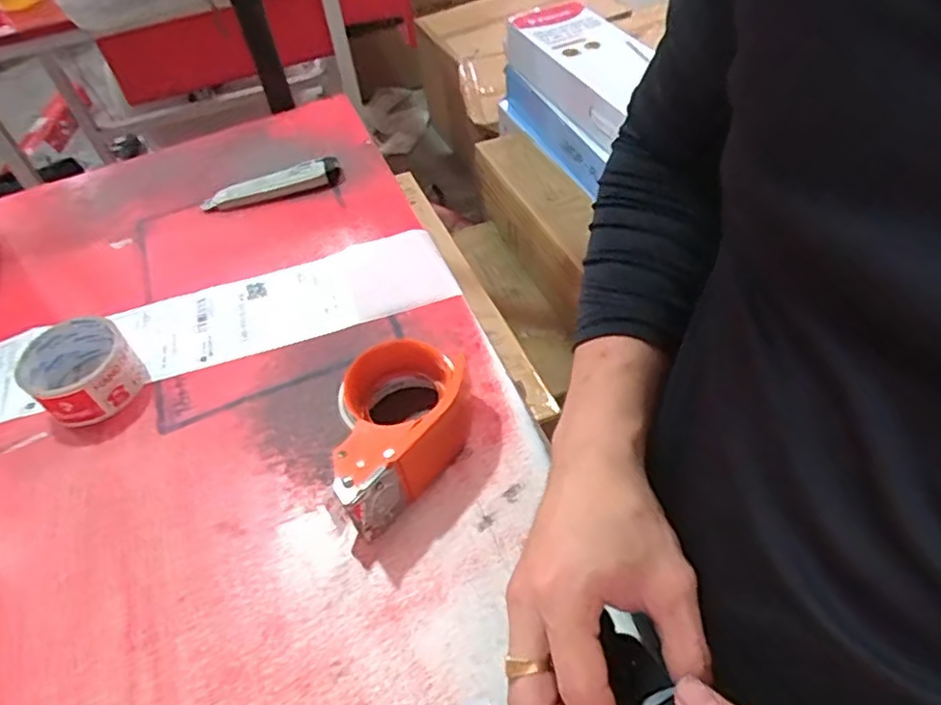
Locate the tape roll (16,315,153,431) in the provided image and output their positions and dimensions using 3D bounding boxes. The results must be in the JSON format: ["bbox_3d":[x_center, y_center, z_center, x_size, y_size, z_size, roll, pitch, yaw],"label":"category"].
[{"bbox_3d":[-0.333,0.015,0.556,0.081,0.045,0.082,-3,51,3],"label":"tape roll"}]

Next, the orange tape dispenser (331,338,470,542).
[{"bbox_3d":[-0.063,0.058,0.484,0.088,0.061,0.136,29,59,25],"label":"orange tape dispenser"}]

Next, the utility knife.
[{"bbox_3d":[-0.221,-0.185,0.721,0.152,0.023,0.027,-19,52,-10],"label":"utility knife"}]

